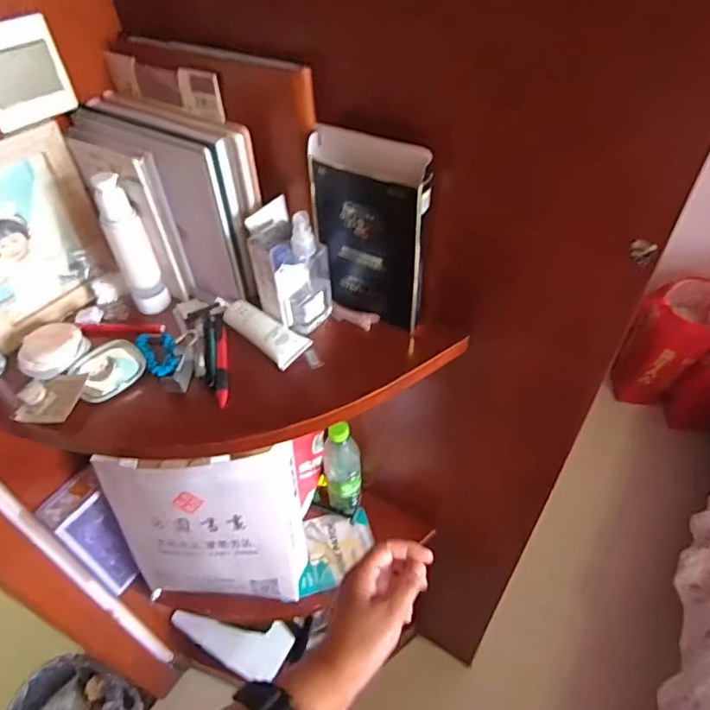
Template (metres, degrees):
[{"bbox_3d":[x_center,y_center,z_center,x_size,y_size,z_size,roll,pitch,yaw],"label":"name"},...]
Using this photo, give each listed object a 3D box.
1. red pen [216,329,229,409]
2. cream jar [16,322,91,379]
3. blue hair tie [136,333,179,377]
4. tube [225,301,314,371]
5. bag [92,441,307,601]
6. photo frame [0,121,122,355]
[{"bbox_3d":[-0.142,0.011,0.551,0.012,0.010,0.114,-8,46,-6],"label":"red pen"},{"bbox_3d":[-0.332,-0.009,0.561,0.062,0.028,0.068,-1,45,1],"label":"cream jar"},{"bbox_3d":[-0.214,-0.005,0.562,0.037,0.014,0.070,-26,50,-22],"label":"blue hair tie"},{"bbox_3d":[-0.100,-0.028,0.571,0.104,0.026,0.042,32,54,29],"label":"tube"},{"bbox_3d":[-0.215,0.256,0.770,0.264,0.300,0.080,-1,30,-1],"label":"bag"},{"bbox_3d":[-0.349,-0.121,0.549,0.037,0.194,0.163,20,49,20],"label":"photo frame"}]

